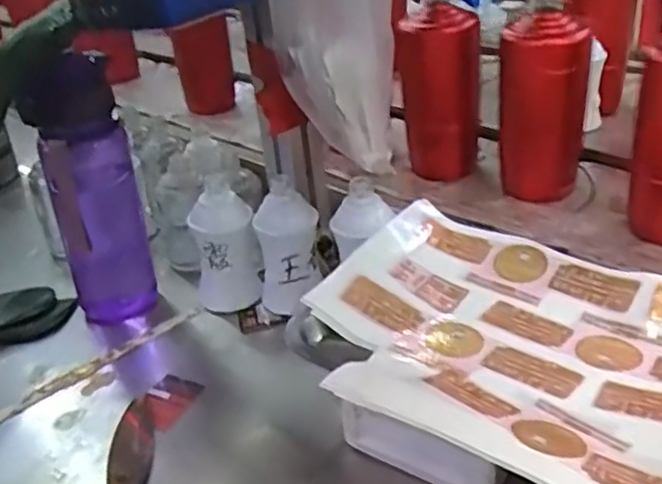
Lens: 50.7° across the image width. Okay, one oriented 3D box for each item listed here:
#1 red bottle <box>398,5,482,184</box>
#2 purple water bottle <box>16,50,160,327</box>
[{"bbox_3d":[0.114,-0.150,0.725,0.064,0.164,0.067,18,39,37],"label":"red bottle"},{"bbox_3d":[-0.192,-0.030,0.579,0.075,0.224,0.068,-16,31,-14],"label":"purple water bottle"}]

